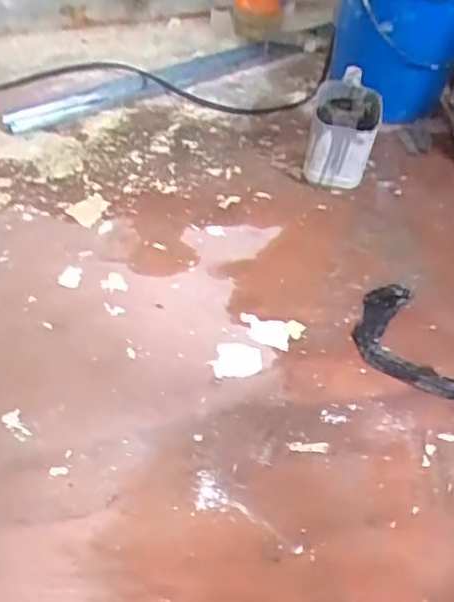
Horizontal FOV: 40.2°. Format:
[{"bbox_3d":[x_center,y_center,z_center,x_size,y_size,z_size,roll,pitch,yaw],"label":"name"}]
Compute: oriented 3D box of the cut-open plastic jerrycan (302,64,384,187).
[{"bbox_3d":[0.187,-0.271,0.993,0.114,0.114,0.168,12,48,5],"label":"cut-open plastic jerrycan"}]

